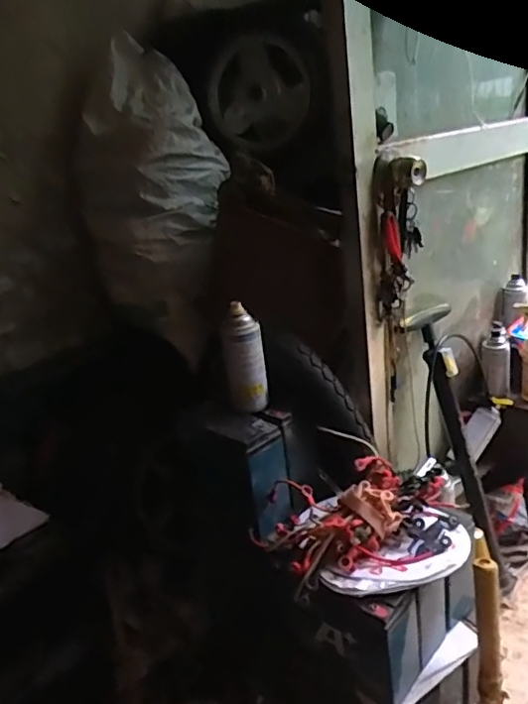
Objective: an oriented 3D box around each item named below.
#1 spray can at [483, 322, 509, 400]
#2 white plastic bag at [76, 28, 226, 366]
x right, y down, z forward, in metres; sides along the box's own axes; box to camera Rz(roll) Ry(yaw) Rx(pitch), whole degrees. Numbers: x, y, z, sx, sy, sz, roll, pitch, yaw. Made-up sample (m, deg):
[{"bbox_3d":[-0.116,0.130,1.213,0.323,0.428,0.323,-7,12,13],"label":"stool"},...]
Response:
[{"bbox_3d":[0.532,0.015,1.282,0.061,0.171,0.064,-1,-1,13],"label":"spray can"},{"bbox_3d":[-0.255,-0.365,1.291,0.341,0.781,0.198,-9,-10,-8],"label":"white plastic bag"}]

